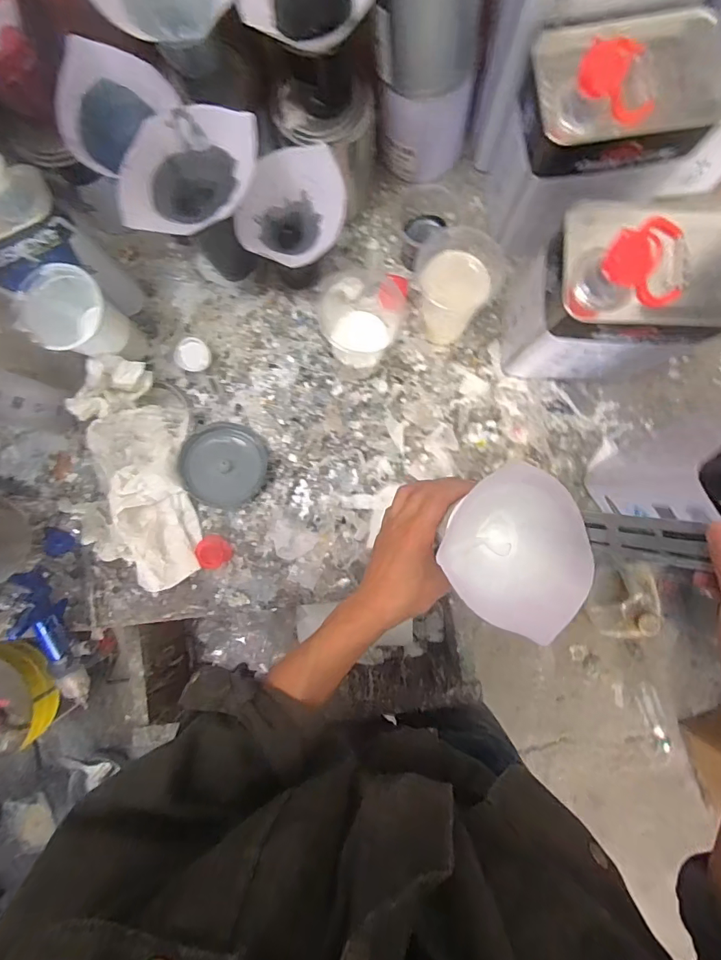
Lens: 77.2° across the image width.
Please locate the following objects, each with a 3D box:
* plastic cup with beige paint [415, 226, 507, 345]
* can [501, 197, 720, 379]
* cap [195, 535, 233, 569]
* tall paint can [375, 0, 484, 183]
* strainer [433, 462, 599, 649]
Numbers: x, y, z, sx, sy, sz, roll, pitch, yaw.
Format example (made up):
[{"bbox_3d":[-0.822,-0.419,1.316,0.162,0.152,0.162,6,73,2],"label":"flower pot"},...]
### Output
[{"bbox_3d":[0.103,-0.214,0.514,0.086,0.129,0.076,30,89,3],"label":"plastic cup with beige paint"},{"bbox_3d":[0.265,-0.176,0.466,0.180,0.213,0.101,1,88,2],"label":"can"},{"bbox_3d":[-0.184,0.089,0.567,0.040,0.011,0.039,0,88,2],"label":"cap"},{"bbox_3d":[0.067,-0.439,0.460,0.111,0.255,0.095,10,88,2],"label":"tall paint can"},{"bbox_3d":[0.123,0.059,0.381,0.103,0.084,0.124,-31,87,1],"label":"strainer"}]

